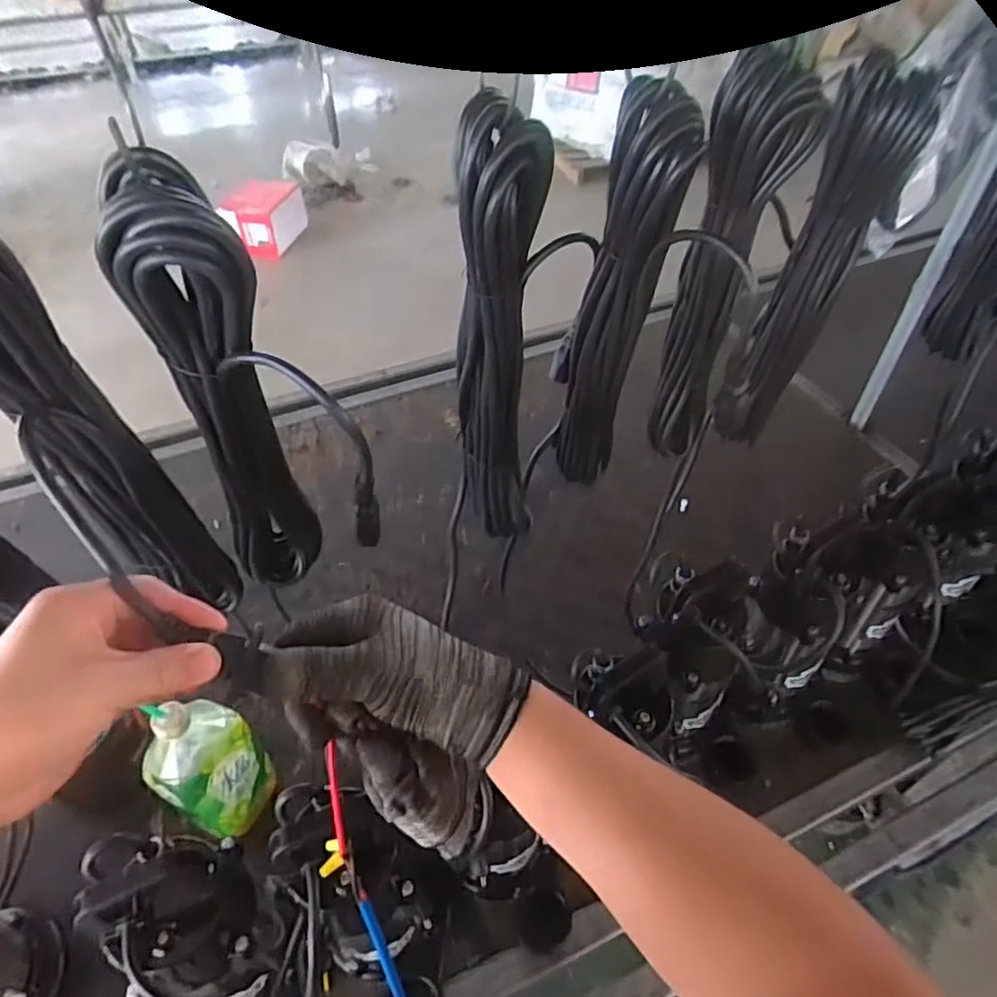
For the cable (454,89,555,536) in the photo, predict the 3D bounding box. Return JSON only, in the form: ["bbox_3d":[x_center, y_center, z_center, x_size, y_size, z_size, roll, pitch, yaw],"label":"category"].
[{"bbox_3d":[-0.001,-0.105,0.501,0.063,0.335,0.054,-4,47,-8],"label":"cable"}]

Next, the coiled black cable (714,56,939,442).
[{"bbox_3d":[0.280,-0.191,0.598,0.071,0.338,0.052,11,47,6],"label":"coiled black cable"}]

